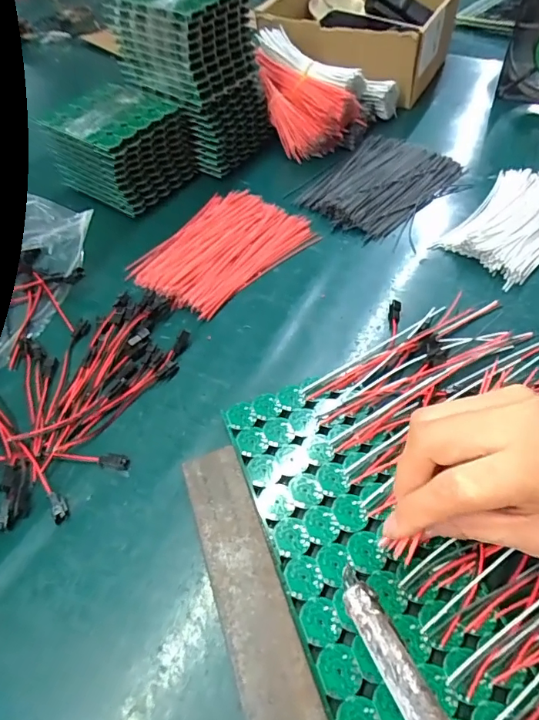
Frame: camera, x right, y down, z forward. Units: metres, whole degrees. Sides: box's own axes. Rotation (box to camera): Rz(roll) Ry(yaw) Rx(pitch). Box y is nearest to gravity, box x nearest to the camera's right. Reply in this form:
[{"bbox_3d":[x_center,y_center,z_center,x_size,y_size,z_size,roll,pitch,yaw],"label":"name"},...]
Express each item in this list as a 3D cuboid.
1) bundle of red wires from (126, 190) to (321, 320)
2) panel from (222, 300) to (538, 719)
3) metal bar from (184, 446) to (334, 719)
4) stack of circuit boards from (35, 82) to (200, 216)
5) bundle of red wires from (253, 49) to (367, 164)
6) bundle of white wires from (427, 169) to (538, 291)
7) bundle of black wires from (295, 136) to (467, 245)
[{"bbox_3d":[-0.044,-0.106,0.428,0.117,0.014,0.153,29,60,25],"label":"bundle of red wires"},{"bbox_3d":[0.105,0.067,0.273,0.225,0.019,0.234,-19,52,-10],"label":"panel"},{"bbox_3d":[-0.004,0.134,0.232,0.035,0.015,0.196,-18,52,-9],"label":"metal bar"},{"bbox_3d":[-0.155,-0.219,0.476,0.109,0.070,0.112,30,60,25],"label":"stack of circuit boards"},{"bbox_3d":[0.040,-0.296,0.531,0.087,0.063,0.138,-20,53,-11],"label":"bundle of red wires"},{"bbox_3d":[0.233,-0.122,0.409,0.147,0.018,0.116,-36,57,-22],"label":"bundle of white wires"},{"bbox_3d":[0.110,-0.184,0.474,0.155,0.013,0.113,-39,58,-23],"label":"bundle of black wires"}]

